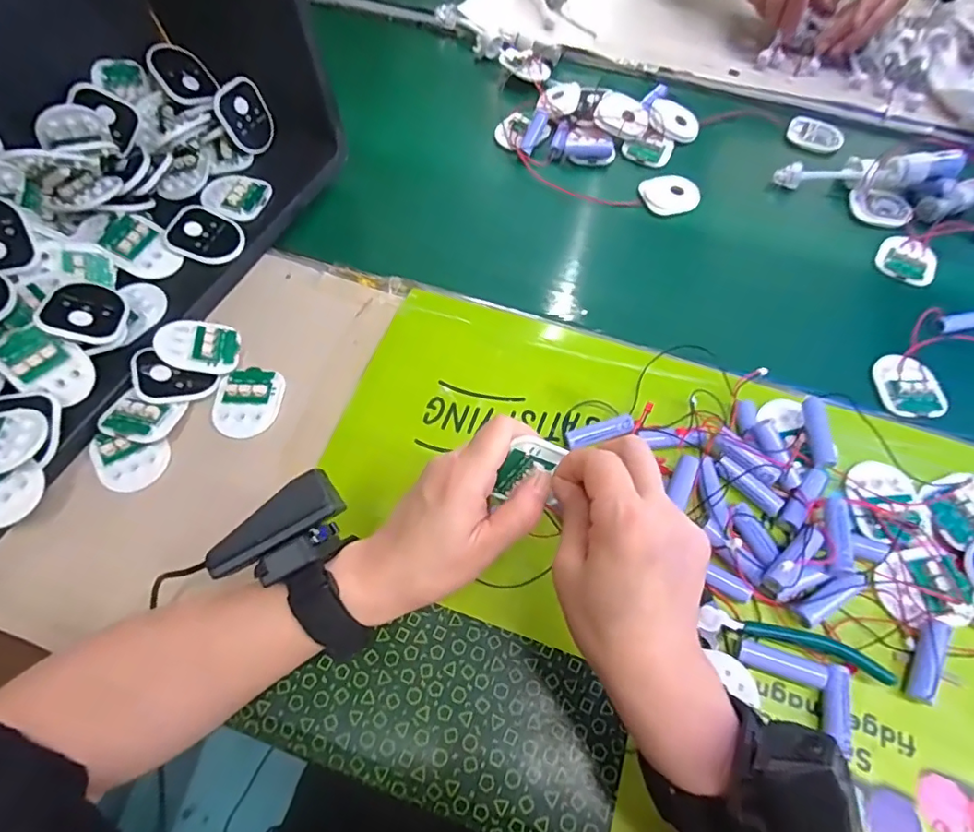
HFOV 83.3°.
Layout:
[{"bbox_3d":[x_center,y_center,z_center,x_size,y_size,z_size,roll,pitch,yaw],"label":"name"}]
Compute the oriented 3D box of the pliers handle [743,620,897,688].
[{"bbox_3d":[0.199,0.138,0.331,0.081,0.015,0.016,20,61,9],"label":"pliers handle"}]

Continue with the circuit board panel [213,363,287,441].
[{"bbox_3d":[-0.179,-0.012,0.409,0.049,0.005,0.059,5,60,1],"label":"circuit board panel"}]

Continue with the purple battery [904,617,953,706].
[{"bbox_3d":[0.266,0.147,0.328,0.013,0.016,0.049,23,78,11],"label":"purple battery"}]

